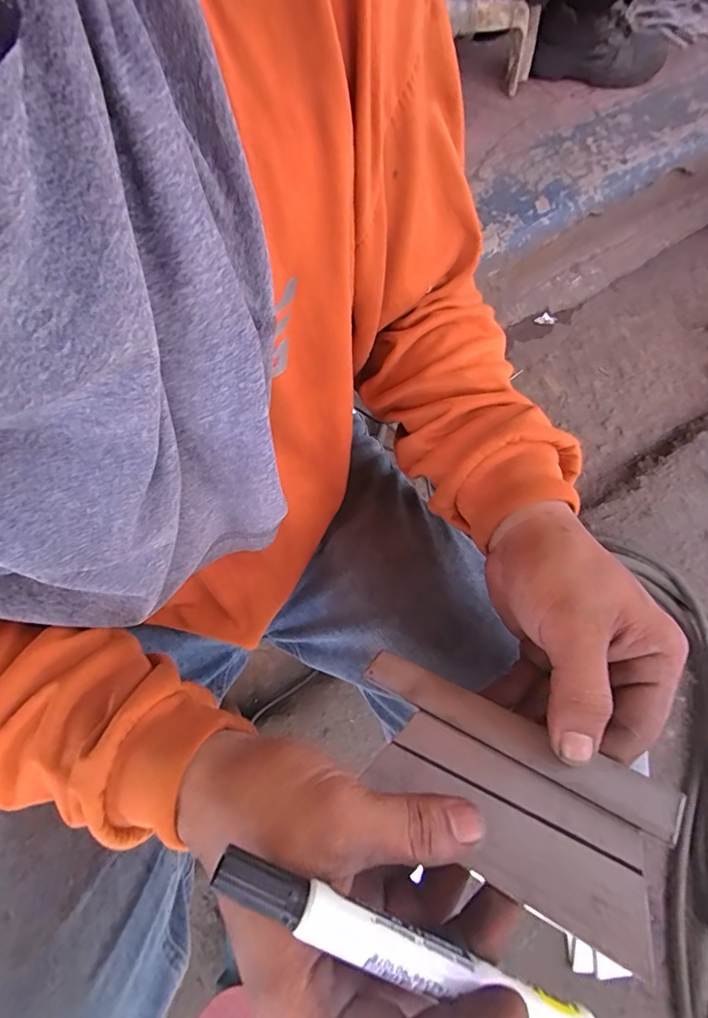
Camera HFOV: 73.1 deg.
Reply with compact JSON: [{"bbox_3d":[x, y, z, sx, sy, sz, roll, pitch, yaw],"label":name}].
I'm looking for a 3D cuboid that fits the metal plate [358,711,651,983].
[{"bbox_3d":[0.057,0.120,0.189,0.106,0.004,0.041,14,51,38],"label":"metal plate"}]

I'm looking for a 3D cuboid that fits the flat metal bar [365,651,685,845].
[{"bbox_3d":[0.063,0.098,0.214,0.137,0.006,0.019,15,67,39],"label":"flat metal bar"}]

